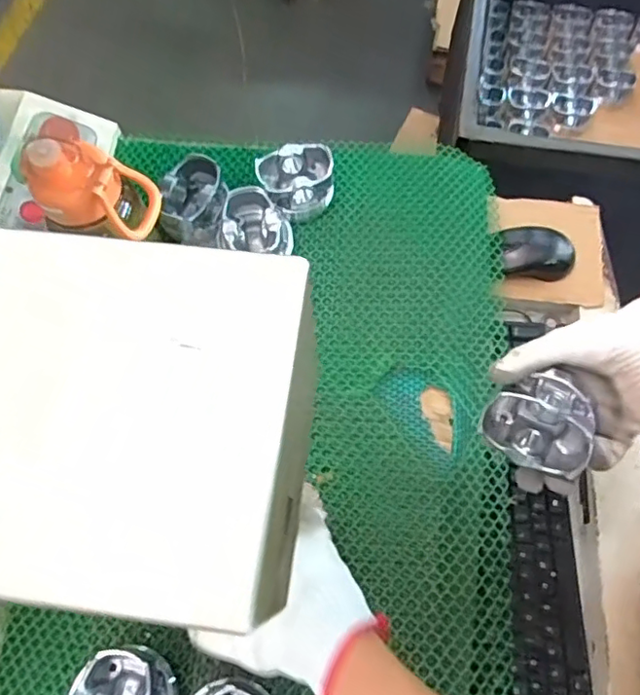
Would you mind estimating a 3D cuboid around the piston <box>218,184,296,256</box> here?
[{"bbox_3d":[-0.066,-0.124,0.614,0.071,0.049,0.076,1,68,3],"label":"piston"}]

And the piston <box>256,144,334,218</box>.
[{"bbox_3d":[-0.026,-0.182,0.637,0.079,0.049,0.062,-9,68,-1],"label":"piston"}]

